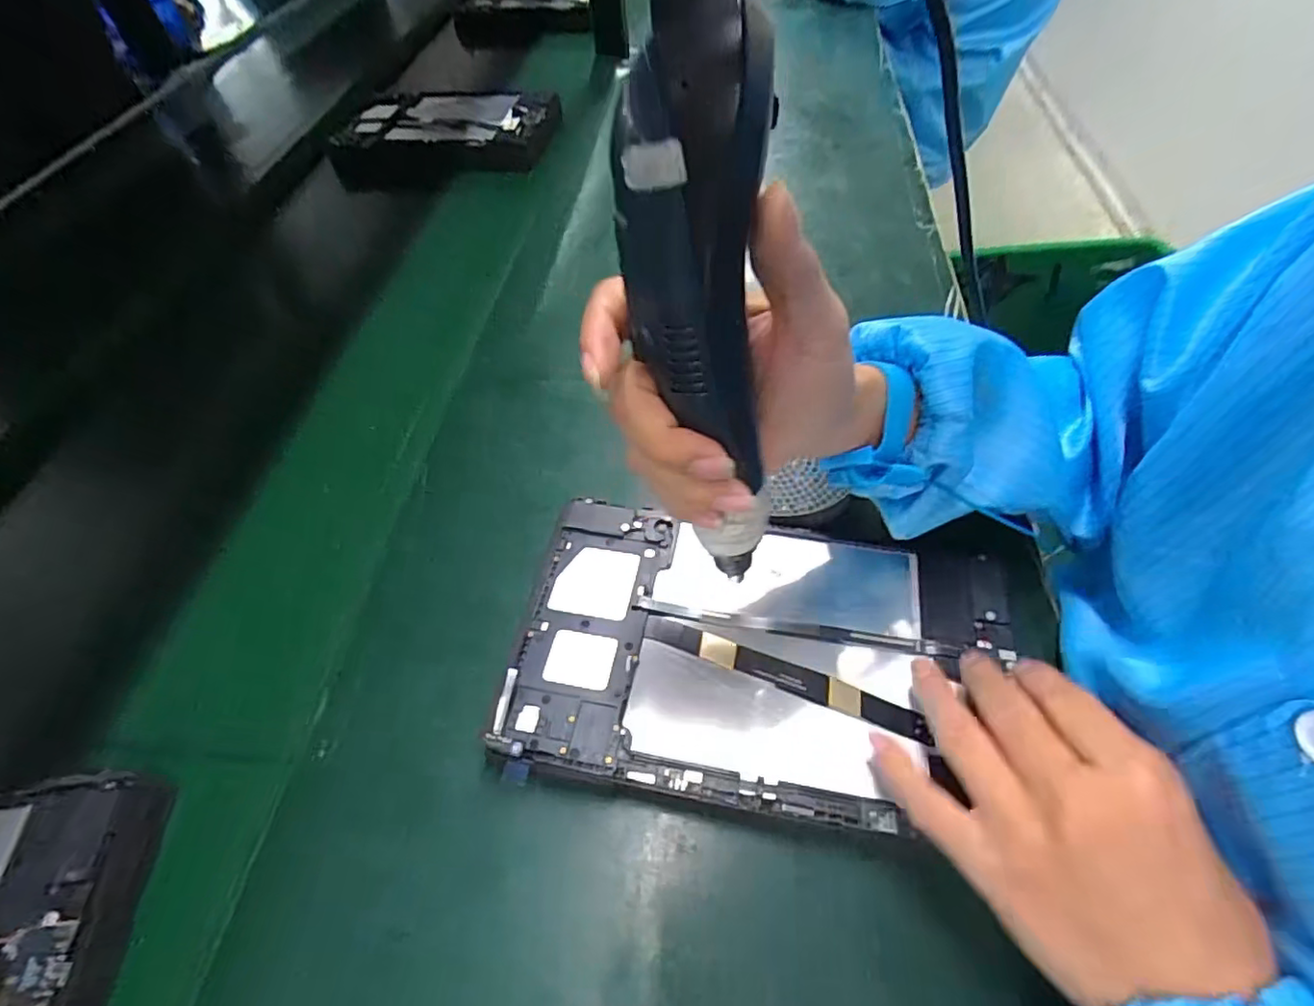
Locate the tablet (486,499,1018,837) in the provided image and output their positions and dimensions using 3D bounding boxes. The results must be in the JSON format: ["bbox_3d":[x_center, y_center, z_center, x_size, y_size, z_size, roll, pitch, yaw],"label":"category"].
[{"bbox_3d":[0.051,0.073,0.318,0.237,0.008,0.148,7,53,8],"label":"tablet"}]

